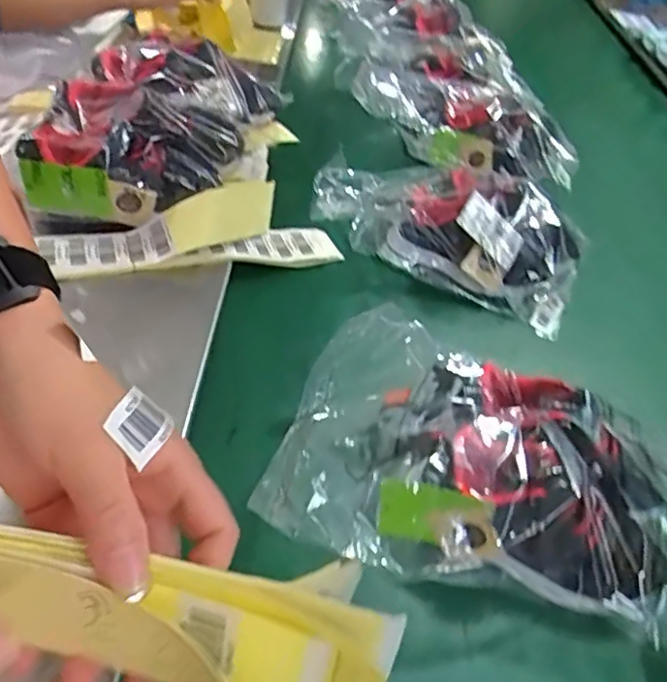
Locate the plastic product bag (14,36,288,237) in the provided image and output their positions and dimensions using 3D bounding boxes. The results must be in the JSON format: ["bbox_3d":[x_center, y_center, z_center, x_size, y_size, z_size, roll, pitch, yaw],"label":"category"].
[{"bbox_3d":[-0.185,-0.241,0.667,0.181,0.101,0.311,11,45,3],"label":"plastic product bag"}]

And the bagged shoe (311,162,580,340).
[{"bbox_3d":[0.130,-0.145,0.710,0.313,0.095,0.173,20,46,12],"label":"bagged shoe"}]

